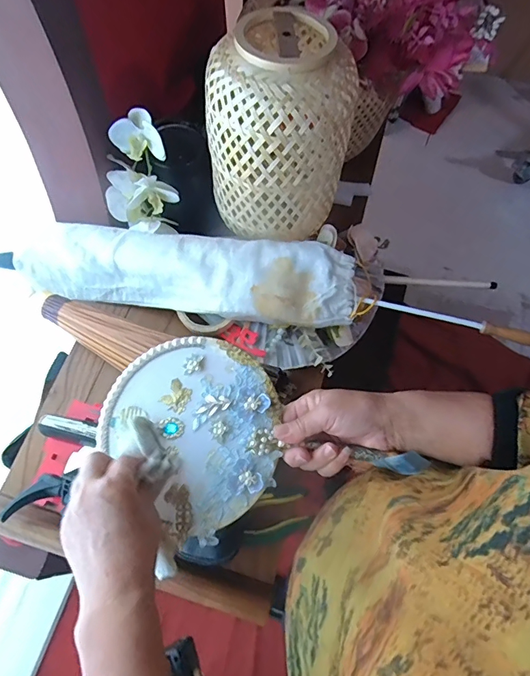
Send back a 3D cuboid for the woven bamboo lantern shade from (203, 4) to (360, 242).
[{"bbox_3d":[0.016,-0.288,0.604,0.187,0.237,0.190,-2,69,-1],"label":"woven bamboo lantern shade"}]

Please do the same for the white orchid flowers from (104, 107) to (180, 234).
[{"bbox_3d":[-0.193,-0.238,0.662,0.109,0.156,0.107,0,69,0],"label":"white orchid flowers"}]

